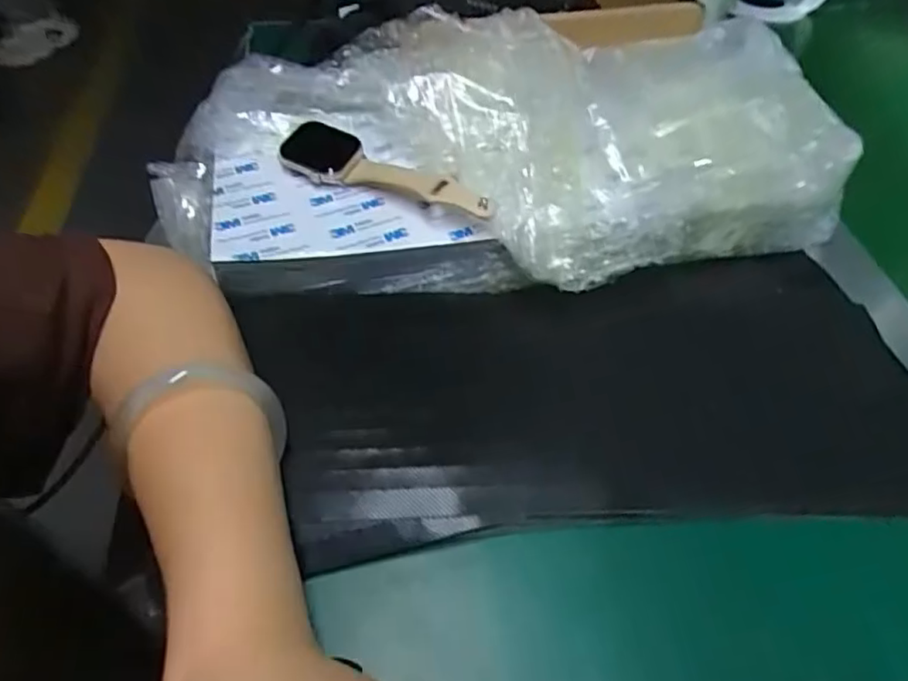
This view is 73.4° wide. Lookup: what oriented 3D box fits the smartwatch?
[{"bbox_3d":[-0.038,-0.087,0.327,0.126,0.015,0.030,27,55,18],"label":"smartwatch"}]

